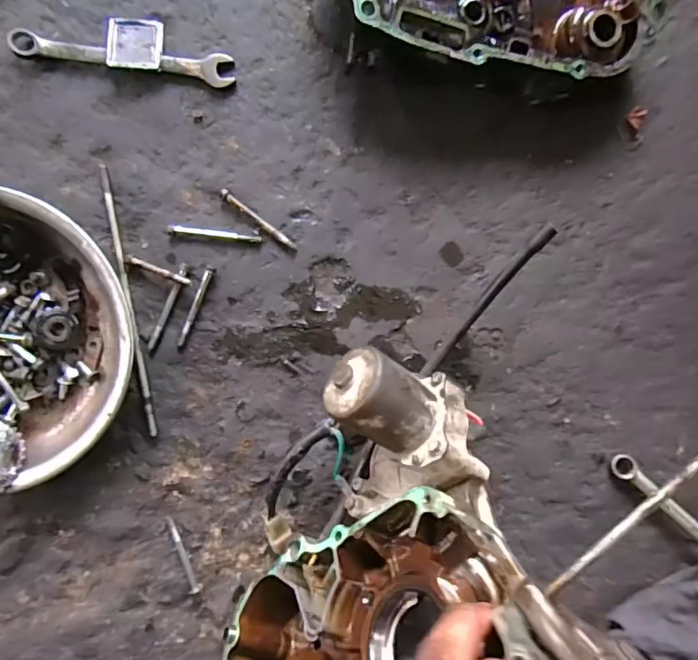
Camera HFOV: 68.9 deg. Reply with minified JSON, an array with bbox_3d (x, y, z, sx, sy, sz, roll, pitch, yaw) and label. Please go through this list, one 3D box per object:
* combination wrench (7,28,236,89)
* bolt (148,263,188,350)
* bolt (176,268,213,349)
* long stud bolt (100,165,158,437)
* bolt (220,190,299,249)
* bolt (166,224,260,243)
[{"bbox_3d":[-0.169,-0.203,0.382,0.161,0.008,0.026,4,91,-4],"label":"combination wrench"},{"bbox_3d":[-0.137,-0.017,0.385,0.007,0.009,0.070,23,90,-4],"label":"bolt"},{"bbox_3d":[-0.118,-0.017,0.387,0.006,0.007,0.063,24,90,-4],"label":"bolt"},{"bbox_3d":[-0.168,-0.022,0.387,0.008,0.008,0.206,-10,92,-3],"label":"long stud bolt"},{"bbox_3d":[-0.069,-0.083,0.387,0.068,0.005,0.007,38,89,-4],"label":"bolt"},{"bbox_3d":[-0.102,-0.074,0.387,0.071,0.007,0.006,6,91,-4],"label":"bolt"}]

